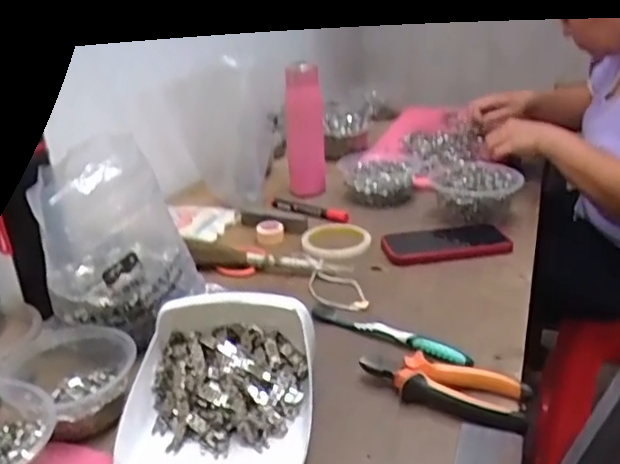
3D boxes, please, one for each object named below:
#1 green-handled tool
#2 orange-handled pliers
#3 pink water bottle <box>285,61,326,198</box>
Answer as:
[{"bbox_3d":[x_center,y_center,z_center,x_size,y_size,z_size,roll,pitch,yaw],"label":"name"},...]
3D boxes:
[{"bbox_3d":[0.083,0.106,0.647,0.184,0.020,0.019,16,30,32],"label":"green-handled tool"},{"bbox_3d":[0.119,0.141,0.558,0.147,0.026,0.055,11,27,23],"label":"orange-handled pliers"},{"bbox_3d":[-0.008,-0.167,1.038,0.062,0.226,0.065,-4,23,-1],"label":"pink water bottle"}]

